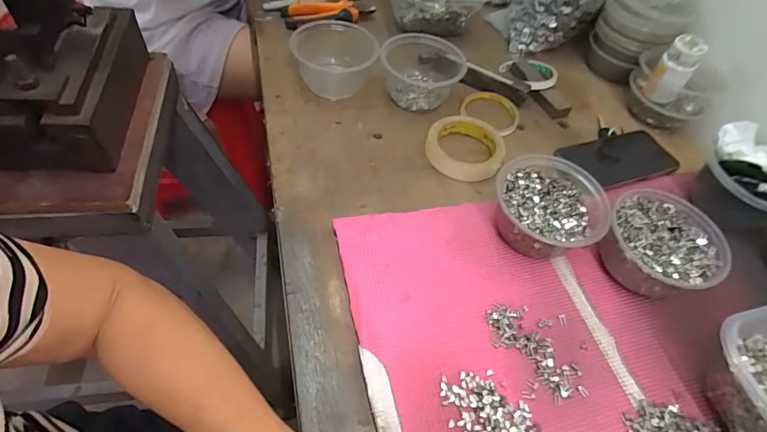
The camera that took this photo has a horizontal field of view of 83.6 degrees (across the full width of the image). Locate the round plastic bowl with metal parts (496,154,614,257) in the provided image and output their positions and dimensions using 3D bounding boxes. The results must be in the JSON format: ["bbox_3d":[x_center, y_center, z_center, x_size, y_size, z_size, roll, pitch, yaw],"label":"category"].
[{"bbox_3d":[0.172,-0.004,0.459,0.110,0.059,0.107,3,54,-3],"label":"round plastic bowl with metal parts"}]

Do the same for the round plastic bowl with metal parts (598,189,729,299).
[{"bbox_3d":[0.284,0.032,0.448,0.106,0.059,0.111,3,54,-3],"label":"round plastic bowl with metal parts"}]

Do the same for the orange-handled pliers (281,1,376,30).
[{"bbox_3d":[-0.088,-0.335,0.696,0.149,0.022,0.054,-17,58,-20],"label":"orange-handled pliers"}]

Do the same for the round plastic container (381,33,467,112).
[{"bbox_3d":[0.054,-0.206,0.604,0.113,0.056,0.109,3,54,-3],"label":"round plastic container"}]

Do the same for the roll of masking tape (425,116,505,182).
[{"bbox_3d":[0.108,-0.091,0.551,0.096,0.020,0.095,3,54,-3],"label":"roll of masking tape"}]

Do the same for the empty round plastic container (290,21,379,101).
[{"bbox_3d":[-0.065,-0.219,0.597,0.104,0.054,0.104,3,54,-3],"label":"empty round plastic container"}]

